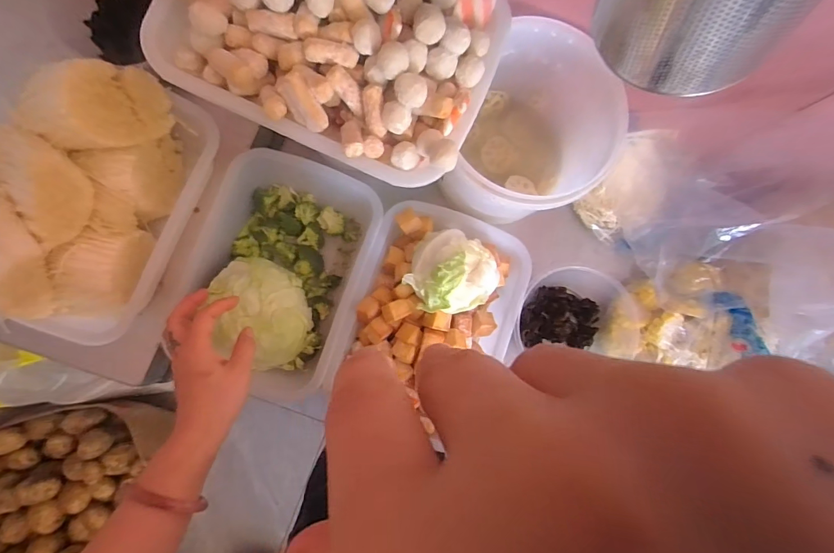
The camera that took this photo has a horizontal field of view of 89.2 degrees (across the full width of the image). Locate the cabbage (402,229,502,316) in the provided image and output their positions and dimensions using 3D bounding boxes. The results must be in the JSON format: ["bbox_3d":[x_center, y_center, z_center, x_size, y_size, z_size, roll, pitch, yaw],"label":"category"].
[{"bbox_3d":[0.044,-0.001,0.527,0.103,0.057,0.104,1,84,-5],"label":"cabbage"}]

